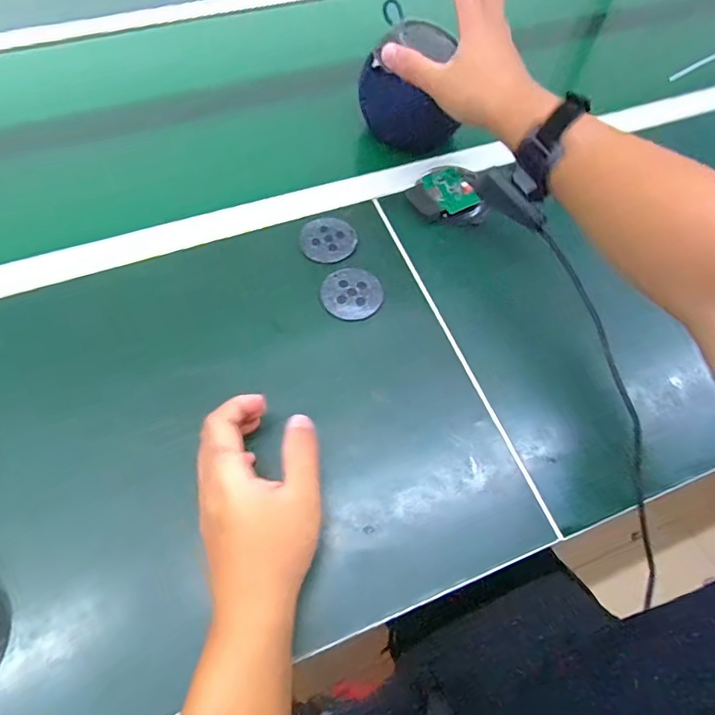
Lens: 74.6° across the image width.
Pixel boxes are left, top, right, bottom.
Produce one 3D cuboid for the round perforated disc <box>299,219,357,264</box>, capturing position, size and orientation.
[{"bbox_3d":[-0.033,-0.131,0.522,0.060,0.007,0.058,1,62,-3],"label":"round perforated disc"}]

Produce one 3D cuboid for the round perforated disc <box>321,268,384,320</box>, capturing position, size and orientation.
[{"bbox_3d":[-0.006,-0.067,0.486,0.060,0.004,0.062,1,62,-3],"label":"round perforated disc"}]

